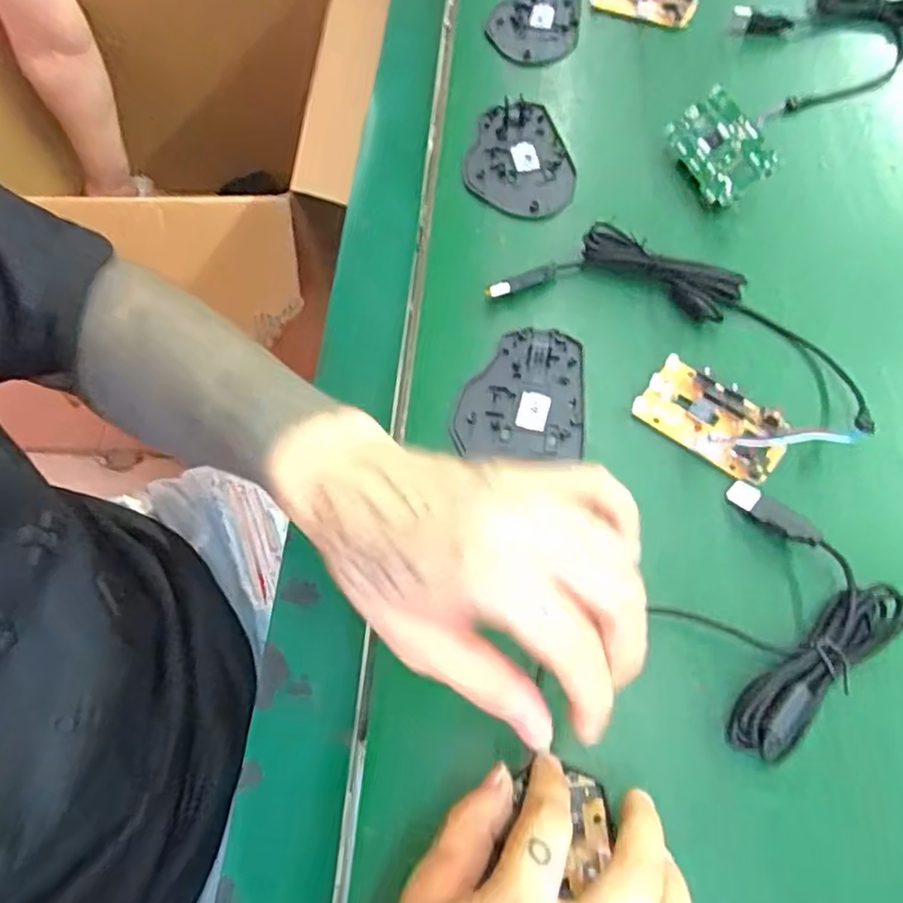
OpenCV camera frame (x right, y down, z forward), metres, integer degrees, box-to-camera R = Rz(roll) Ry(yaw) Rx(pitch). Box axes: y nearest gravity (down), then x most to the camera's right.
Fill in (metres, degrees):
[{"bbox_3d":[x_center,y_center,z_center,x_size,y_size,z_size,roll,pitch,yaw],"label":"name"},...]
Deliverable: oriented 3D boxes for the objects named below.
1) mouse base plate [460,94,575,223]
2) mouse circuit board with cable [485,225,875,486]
[{"bbox_3d":[0.050,-0.208,0.459,0.077,0.008,0.103,11,65,8],"label":"mouse base plate"},{"bbox_3d":[0.135,-0.069,0.375,0.206,0.026,0.108,39,72,19],"label":"mouse circuit board with cable"}]

